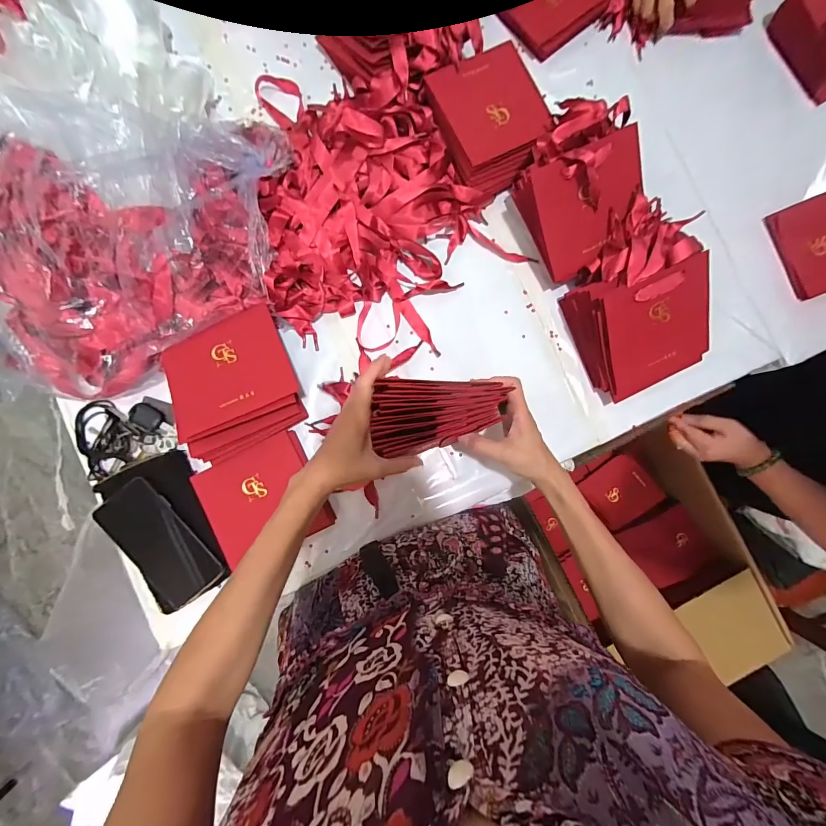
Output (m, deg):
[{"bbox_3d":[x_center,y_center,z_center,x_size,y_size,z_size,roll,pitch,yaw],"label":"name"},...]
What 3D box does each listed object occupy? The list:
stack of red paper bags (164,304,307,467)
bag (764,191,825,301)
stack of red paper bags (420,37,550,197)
[{"bbox_3d":[-0.228,-0.036,0.498,0.148,0.082,0.159,-24,86,-3],"label":"stack of red paper bags"},{"bbox_3d":[0.657,-0.272,0.597,0.159,0.014,0.145,-21,90,3],"label":"bag"},{"bbox_3d":[0.110,-0.409,0.548,0.145,0.064,0.158,-31,88,-5],"label":"stack of red paper bags"}]

